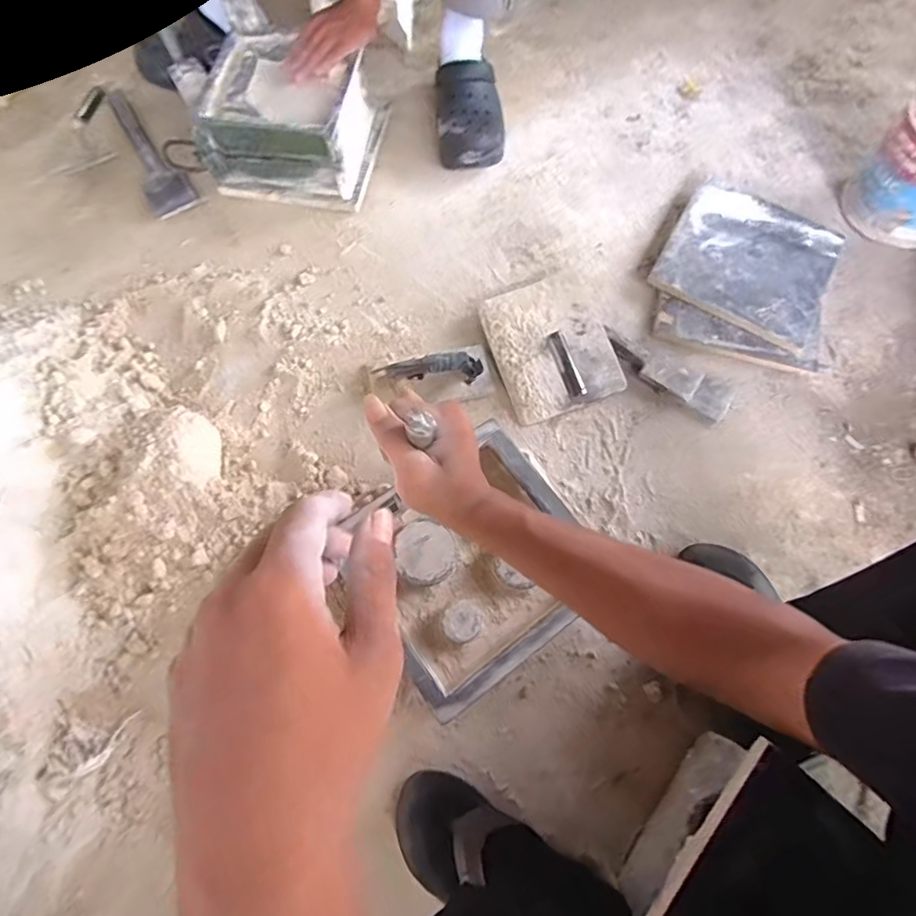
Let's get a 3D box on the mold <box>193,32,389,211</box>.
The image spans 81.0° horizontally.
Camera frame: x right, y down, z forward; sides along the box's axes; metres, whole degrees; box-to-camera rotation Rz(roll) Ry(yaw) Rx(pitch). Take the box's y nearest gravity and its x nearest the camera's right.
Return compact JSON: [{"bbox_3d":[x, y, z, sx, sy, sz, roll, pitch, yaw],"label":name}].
[{"bbox_3d":[-0.266,-0.554,0.884,0.247,0.139,0.222,9,72,3],"label":"mold"}]

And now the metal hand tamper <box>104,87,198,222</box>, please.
[{"bbox_3d":[-0.569,-0.553,0.966,0.079,0.015,0.327,-34,74,-9],"label":"metal hand tamper"}]

